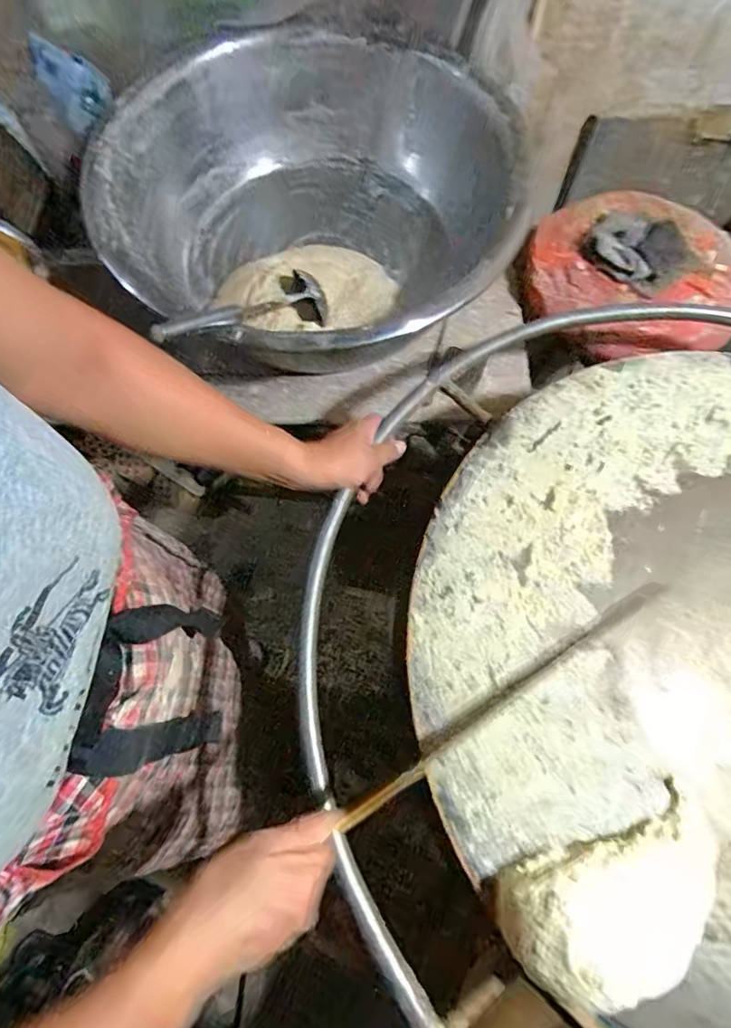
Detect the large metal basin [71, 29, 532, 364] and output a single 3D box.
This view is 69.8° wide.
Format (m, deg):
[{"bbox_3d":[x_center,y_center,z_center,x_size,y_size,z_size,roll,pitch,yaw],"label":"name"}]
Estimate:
[{"bbox_3d":[-0.073,-0.456,0.806,0.549,0.212,0.577,1,70,-2],"label":"large metal basin"}]

